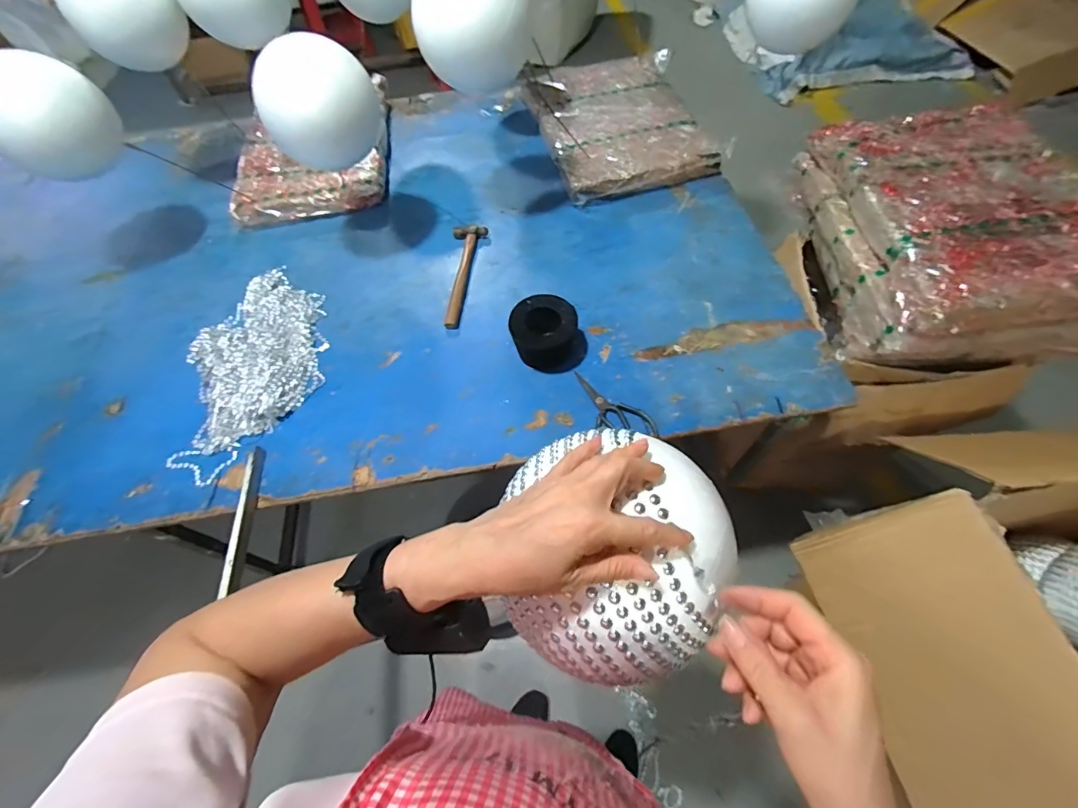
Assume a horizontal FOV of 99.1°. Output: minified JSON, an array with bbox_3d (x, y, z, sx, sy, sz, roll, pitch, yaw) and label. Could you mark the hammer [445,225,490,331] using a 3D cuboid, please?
[{"bbox_3d":[-0.166,-0.266,0.935,0.067,0.020,0.274,5,59,8],"label":"hammer"}]

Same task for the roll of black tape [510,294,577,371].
[{"bbox_3d":[0.009,-0.124,0.805,0.109,0.088,0.100,-2,59,3],"label":"roll of black tape"}]

